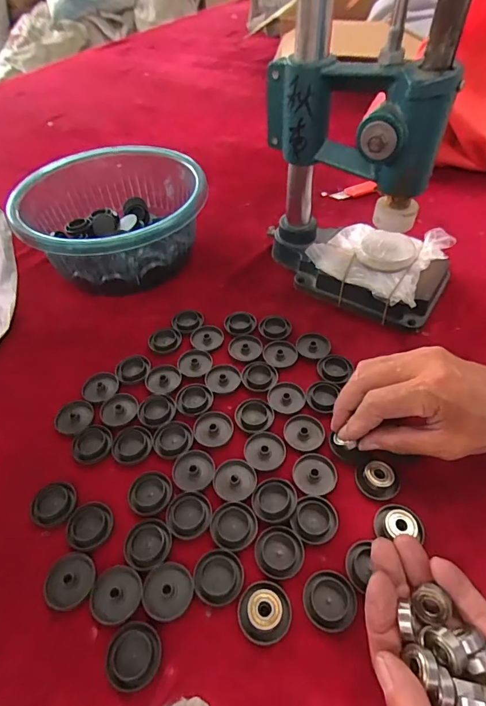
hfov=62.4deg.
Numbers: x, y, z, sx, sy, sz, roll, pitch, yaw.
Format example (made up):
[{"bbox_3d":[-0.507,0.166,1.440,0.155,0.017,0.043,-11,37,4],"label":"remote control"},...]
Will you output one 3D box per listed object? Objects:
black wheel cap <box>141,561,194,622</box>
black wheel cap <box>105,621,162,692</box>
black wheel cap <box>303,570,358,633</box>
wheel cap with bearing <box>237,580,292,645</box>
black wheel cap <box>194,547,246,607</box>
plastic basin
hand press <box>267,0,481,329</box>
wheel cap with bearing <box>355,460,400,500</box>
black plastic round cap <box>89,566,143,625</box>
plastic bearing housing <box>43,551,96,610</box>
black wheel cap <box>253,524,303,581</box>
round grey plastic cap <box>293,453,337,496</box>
[{"bbox_3d":[-0.050,0.155,0.263,0.032,0.004,0.033,-1,49,2],"label":"black wheel cap"},{"bbox_3d":[-0.066,0.184,0.244,0.031,0.005,0.032,-1,49,2],"label":"black wheel cap"},{"bbox_3d":[0.056,0.158,0.258,0.033,0.004,0.033,-1,49,2],"label":"black wheel cap"},{"bbox_3d":[0.014,0.162,0.252,0.032,0.011,0.033,-1,49,2],"label":"wheel cap with bearing"},{"bbox_3d":[-0.016,0.149,0.267,0.032,0.004,0.032,-1,49,2],"label":"black wheel cap"},{"bbox_3d":[-0.147,-0.156,0.478,0.196,0.088,0.206,-1,49,2],"label":"plastic basin"},{"bbox_3d":[0.116,-0.215,0.334,0.202,0.362,0.119,27,56,23],"label":"hand press"},{"bbox_3d":[0.102,0.096,0.305,0.031,0.010,0.028,27,56,23],"label":"wheel cap with bearing"},{"bbox_3d":[-0.083,0.158,0.263,0.032,0.004,0.032,-1,49,2],"label":"black plastic round cap"},{"bbox_3d":[-0.117,0.155,0.274,0.033,0.009,0.032,-8,50,-4],"label":"plastic bearing housing"},{"bbox_3d":[0.025,0.138,0.277,0.033,0.004,0.032,-1,49,2],"label":"black wheel cap"},{"bbox_3d":[0.056,0.093,0.311,0.032,0.004,0.033,-1,49,2],"label":"round grey plastic cap"}]

